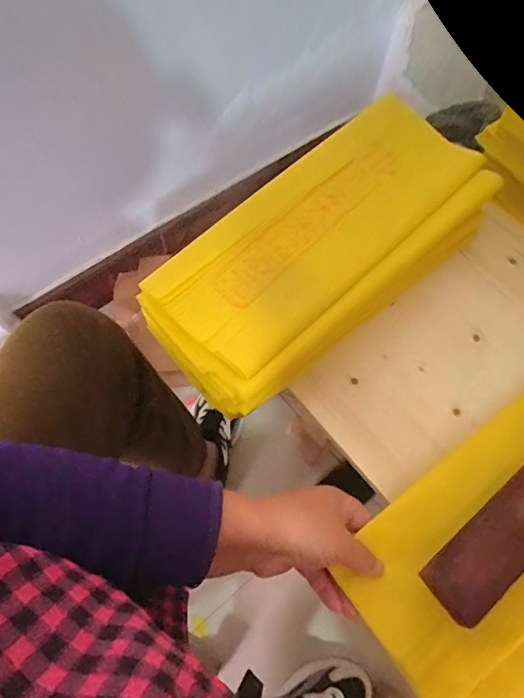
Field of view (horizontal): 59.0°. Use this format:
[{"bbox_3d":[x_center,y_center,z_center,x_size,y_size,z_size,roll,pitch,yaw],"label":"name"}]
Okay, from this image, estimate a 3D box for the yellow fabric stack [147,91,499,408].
[{"bbox_3d":[0.070,-0.096,0.478,0.164,0.097,0.375,41,69,15],"label":"yellow fabric stack"}]

